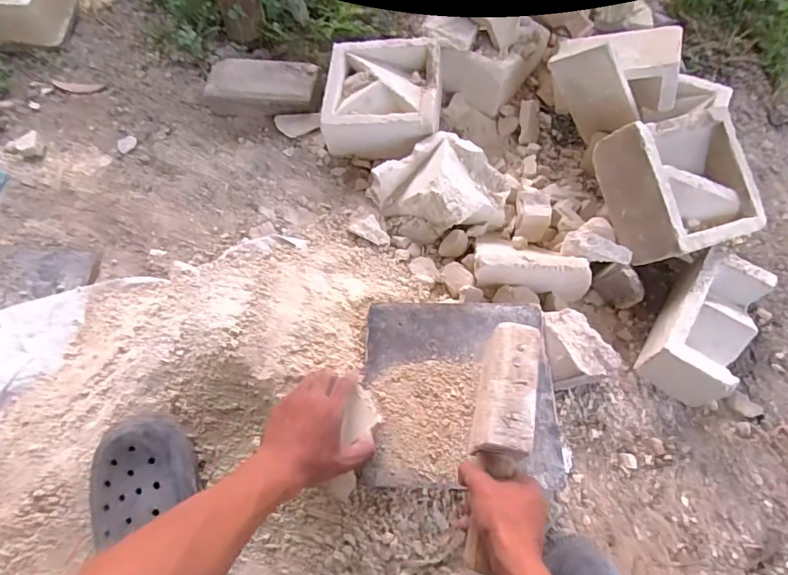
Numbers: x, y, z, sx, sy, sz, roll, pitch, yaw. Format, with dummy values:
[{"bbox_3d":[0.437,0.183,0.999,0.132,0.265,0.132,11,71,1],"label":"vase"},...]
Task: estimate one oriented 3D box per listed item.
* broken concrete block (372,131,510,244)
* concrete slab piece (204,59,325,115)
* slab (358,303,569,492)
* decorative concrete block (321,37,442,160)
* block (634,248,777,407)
[{"bbox_3d":[0.074,-0.167,0.834,0.209,0.085,0.164,-14,64,-6],"label":"broken concrete block"},{"bbox_3d":[-0.251,-0.389,0.950,0.223,0.036,0.106,0,83,3],"label":"concrete slab piece"},{"bbox_3d":[0.088,0.132,0.643,0.246,0.022,0.240,1,63,1],"label":"slab"},{"bbox_3d":[-0.019,-0.344,0.916,0.208,0.116,0.206,7,64,4],"label":"decorative concrete block"},{"bbox_3d":[0.453,0.054,0.714,0.104,0.089,0.199,32,68,15],"label":"block"}]

